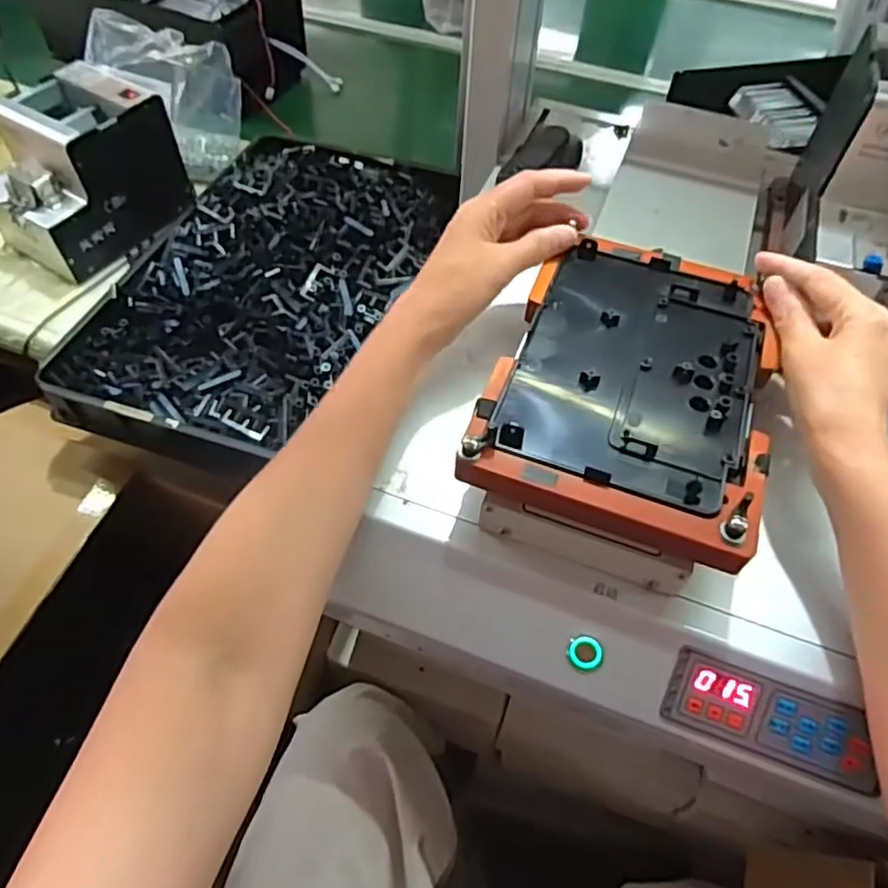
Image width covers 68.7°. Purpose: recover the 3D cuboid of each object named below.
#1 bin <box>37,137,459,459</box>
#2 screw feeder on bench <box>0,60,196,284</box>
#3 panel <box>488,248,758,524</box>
[{"bbox_3d":[-0.183,-0.176,0.689,0.262,0.061,0.430,20,56,11],"label":"bin"},{"bbox_3d":[-0.415,-0.313,0.743,0.148,0.143,0.186,26,57,15],"label":"screw feeder on bench"},{"bbox_3d":[0.120,-0.050,0.396,0.135,0.009,0.185,19,56,11],"label":"panel"}]

